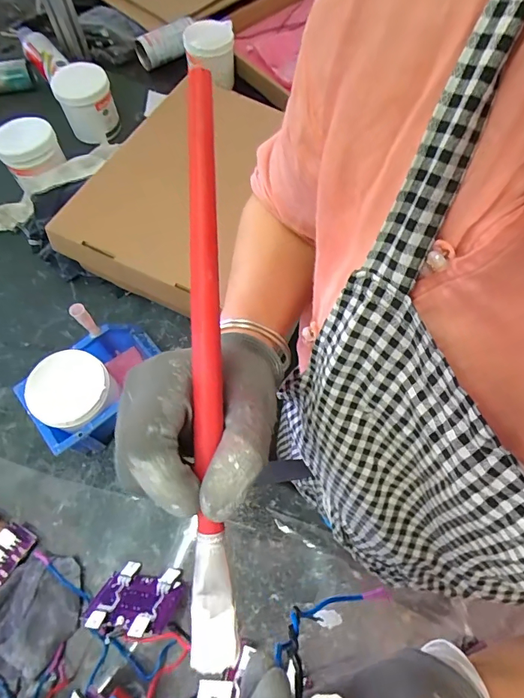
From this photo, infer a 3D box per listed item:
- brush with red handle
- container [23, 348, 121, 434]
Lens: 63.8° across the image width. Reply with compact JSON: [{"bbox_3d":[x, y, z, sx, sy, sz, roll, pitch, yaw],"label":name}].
[{"bbox_3d":[-0.025,0.011,0.200,0.018,0.011,0.276,-1,89,0],"label":"brush with red handle"},{"bbox_3d":[-0.235,0.048,0.516,0.095,0.049,0.089,0,66,-1],"label":"container"}]

